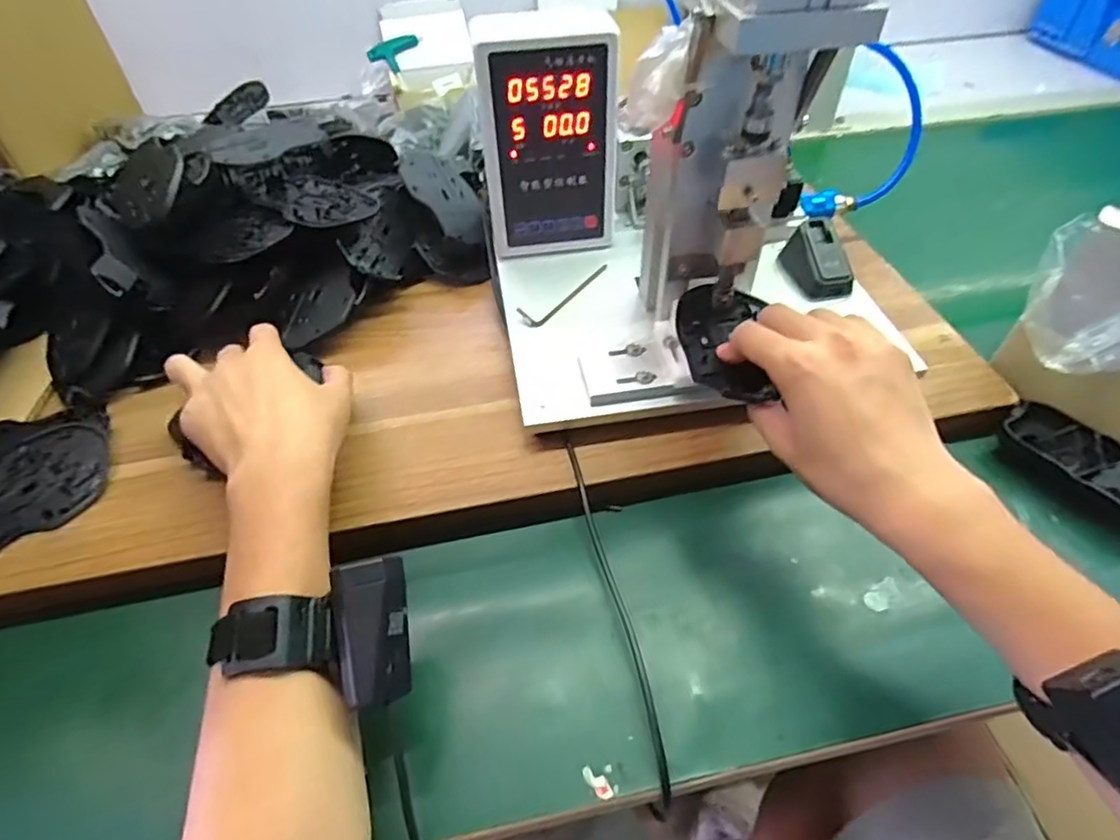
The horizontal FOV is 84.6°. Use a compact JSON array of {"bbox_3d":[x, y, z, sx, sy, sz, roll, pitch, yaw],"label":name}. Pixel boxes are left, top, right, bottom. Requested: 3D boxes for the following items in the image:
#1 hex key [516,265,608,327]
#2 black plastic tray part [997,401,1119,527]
[{"bbox_3d":[0.009,-0.108,0.522,0.103,0.009,0.022,-36,57,-26],"label":"hex key"},{"bbox_3d":[0.372,0.034,0.437,0.055,0.031,0.109,-31,55,-23],"label":"black plastic tray part"}]

